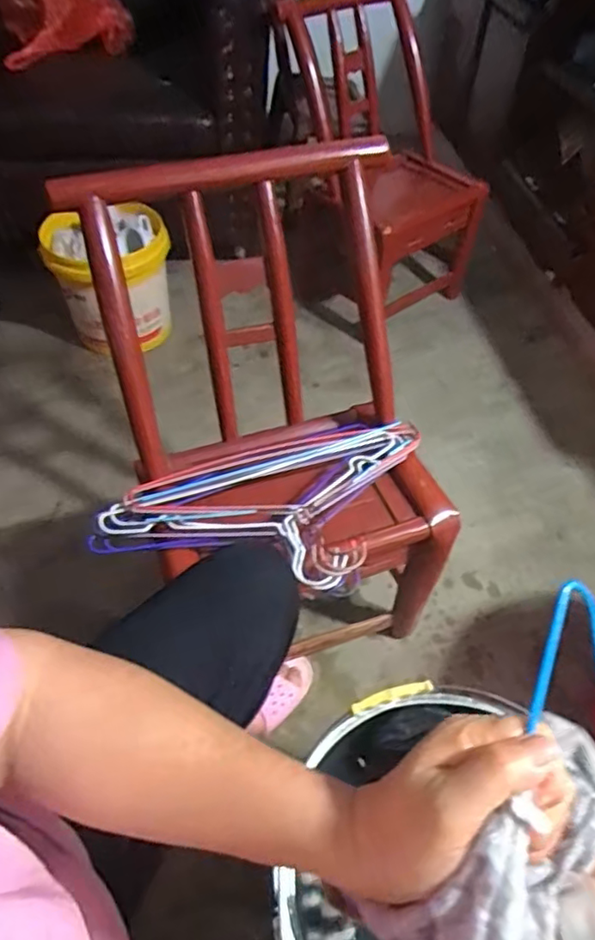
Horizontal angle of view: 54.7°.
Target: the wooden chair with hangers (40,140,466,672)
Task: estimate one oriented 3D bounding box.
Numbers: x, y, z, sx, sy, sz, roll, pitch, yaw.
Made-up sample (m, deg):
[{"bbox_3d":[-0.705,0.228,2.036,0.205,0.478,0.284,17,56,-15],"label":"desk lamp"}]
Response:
[{"bbox_3d":[-0.043,-0.009,0.752,0.415,0.613,0.387,-16,53,-15],"label":"wooden chair with hangers"}]

